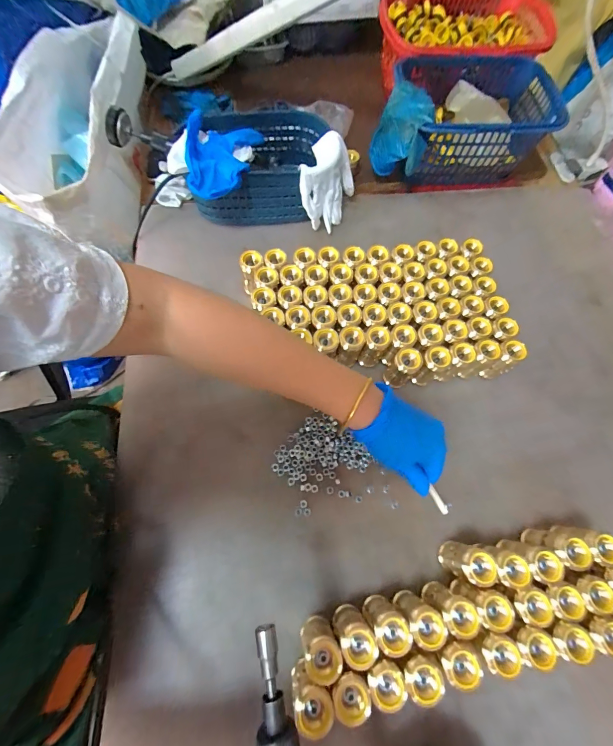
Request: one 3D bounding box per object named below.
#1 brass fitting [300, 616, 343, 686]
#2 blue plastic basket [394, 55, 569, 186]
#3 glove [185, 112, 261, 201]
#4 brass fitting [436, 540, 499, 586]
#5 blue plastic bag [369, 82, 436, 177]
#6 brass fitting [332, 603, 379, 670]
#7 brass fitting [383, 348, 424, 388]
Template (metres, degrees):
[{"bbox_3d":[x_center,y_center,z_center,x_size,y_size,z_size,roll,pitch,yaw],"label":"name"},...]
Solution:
[{"bbox_3d":[0.013,0.254,0.294,0.033,0.051,0.030,-10,69,-5],"label":"brass fitting"},{"bbox_3d":[0.280,-0.420,0.546,0.239,0.114,0.186,-6,69,-3],"label":"blue plastic basket"},{"bbox_3d":[-0.117,-0.306,0.447,0.088,0.032,0.141,4,69,-2],"label":"glove"},{"bbox_3d":[0.163,0.193,0.326,0.031,0.056,0.031,0,69,-1],"label":"brass fitting"},{"bbox_3d":[0.146,-0.374,0.500,0.039,0.109,0.110,-19,37,-25],"label":"blue plastic bag"},{"bbox_3d":[0.044,0.242,0.293,0.030,0.064,0.033,-18,70,-7],"label":"brass fitting"},{"bbox_3d":[0.121,-0.006,0.401,0.030,0.059,0.029,0,69,-1],"label":"brass fitting"}]

